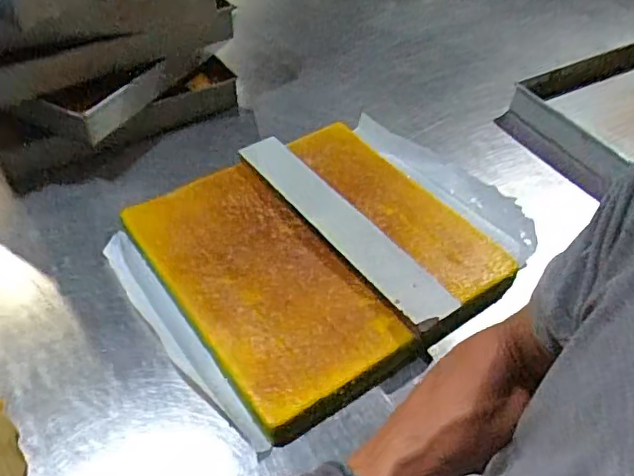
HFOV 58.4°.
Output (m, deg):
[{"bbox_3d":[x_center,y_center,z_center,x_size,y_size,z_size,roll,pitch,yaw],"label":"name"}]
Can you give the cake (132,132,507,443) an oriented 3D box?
[{"bbox_3d":[0.011,0.005,0.843,0.454,0.034,0.428,-26,53,-26],"label":"cake"}]

